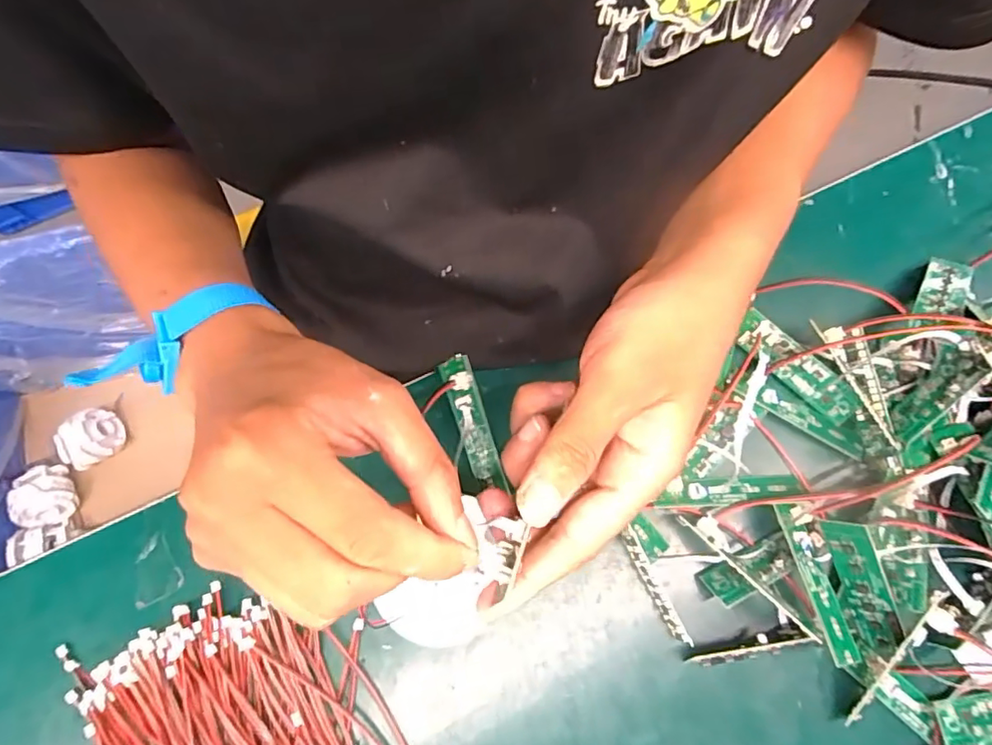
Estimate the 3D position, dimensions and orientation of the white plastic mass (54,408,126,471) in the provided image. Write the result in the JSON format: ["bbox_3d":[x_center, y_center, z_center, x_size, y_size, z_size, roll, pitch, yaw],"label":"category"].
[{"bbox_3d":[-0.561,0.093,0.757,0.081,0.054,0.069,-31,75,-7],"label":"white plastic mass"}]

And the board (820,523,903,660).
[{"bbox_3d":[0.181,0.107,0.274,0.005,0.025,0.076,-34,104,-35],"label":"board"}]

